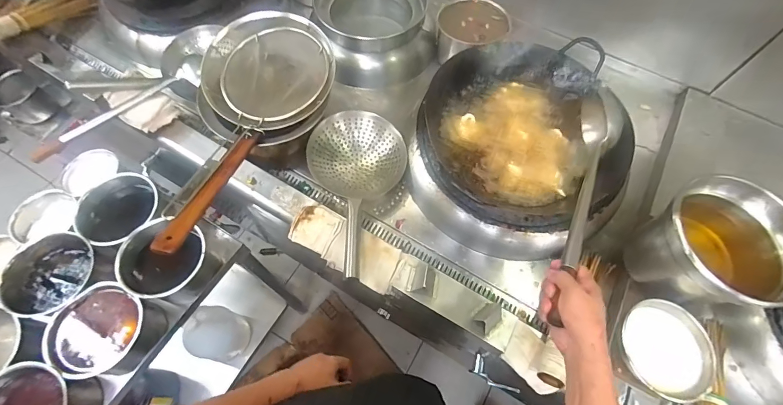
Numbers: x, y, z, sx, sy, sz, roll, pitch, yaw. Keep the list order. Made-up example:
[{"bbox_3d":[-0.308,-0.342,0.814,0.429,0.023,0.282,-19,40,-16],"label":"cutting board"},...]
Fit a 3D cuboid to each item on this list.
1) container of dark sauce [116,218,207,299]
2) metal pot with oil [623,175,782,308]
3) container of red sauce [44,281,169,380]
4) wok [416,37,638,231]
[{"bbox_3d":[-0.442,0.123,0.735,0.157,0.114,0.143,19,64,7],"label":"container of dark sauce"},{"bbox_3d":[0.606,0.095,0.700,0.192,0.188,0.230,-30,69,-17],"label":"metal pot with oil"},{"bbox_3d":[-0.526,0.245,0.701,0.156,0.136,0.150,21,64,7],"label":"container of red sauce"},{"bbox_3d":[0.283,-0.148,0.845,0.403,0.162,0.404,-5,64,-6],"label":"wok"}]

